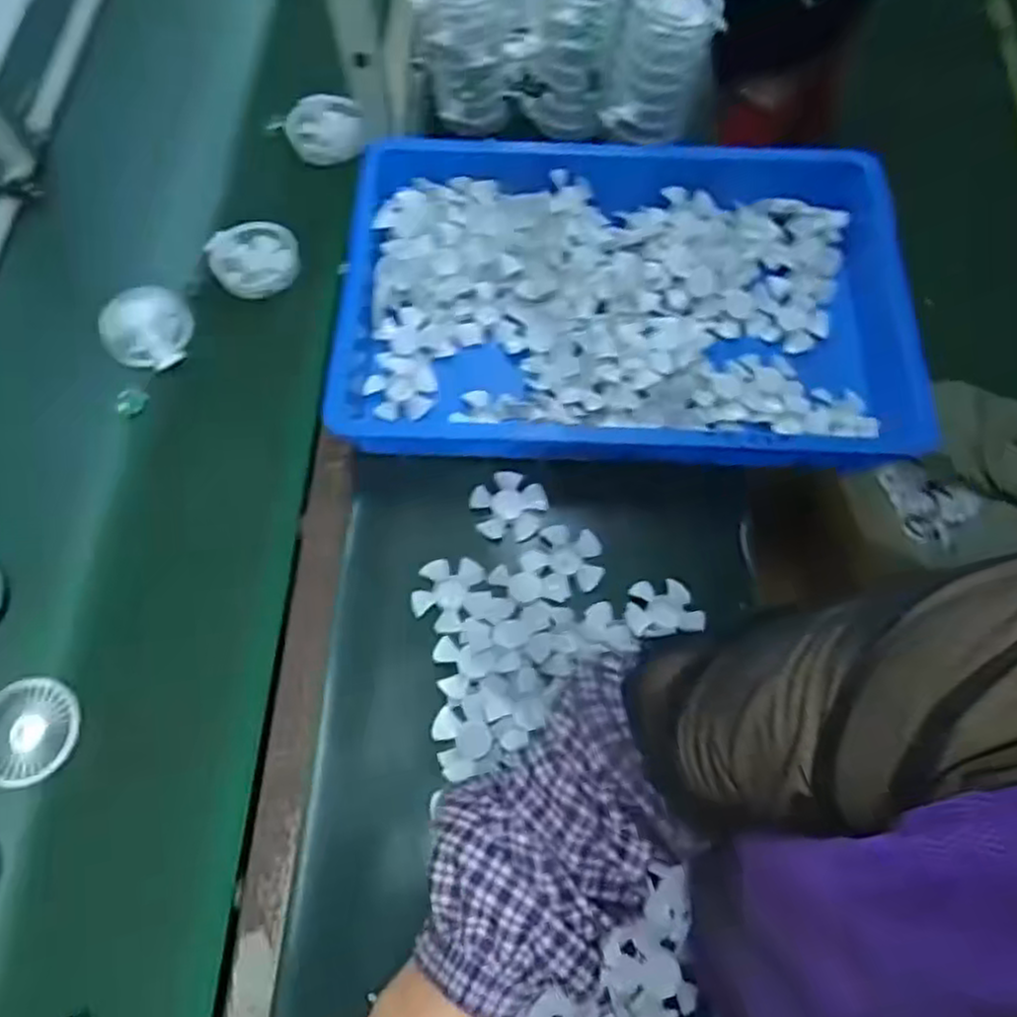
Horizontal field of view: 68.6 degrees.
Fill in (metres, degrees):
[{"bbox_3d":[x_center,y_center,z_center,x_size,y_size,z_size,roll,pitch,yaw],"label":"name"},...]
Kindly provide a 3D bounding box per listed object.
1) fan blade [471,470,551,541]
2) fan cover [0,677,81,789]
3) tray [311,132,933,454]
[{"bbox_3d":[0.000,-0.003,0.726,0.072,0.006,0.069,0,67,1],"label":"fan blade"},{"bbox_3d":[-0.425,0.194,0.654,0.080,0.008,0.090,30,71,13],"label":"fan cover"},{"bbox_3d":[0.119,-0.237,0.789,0.561,0.067,0.410,4,67,3],"label":"tray"}]

